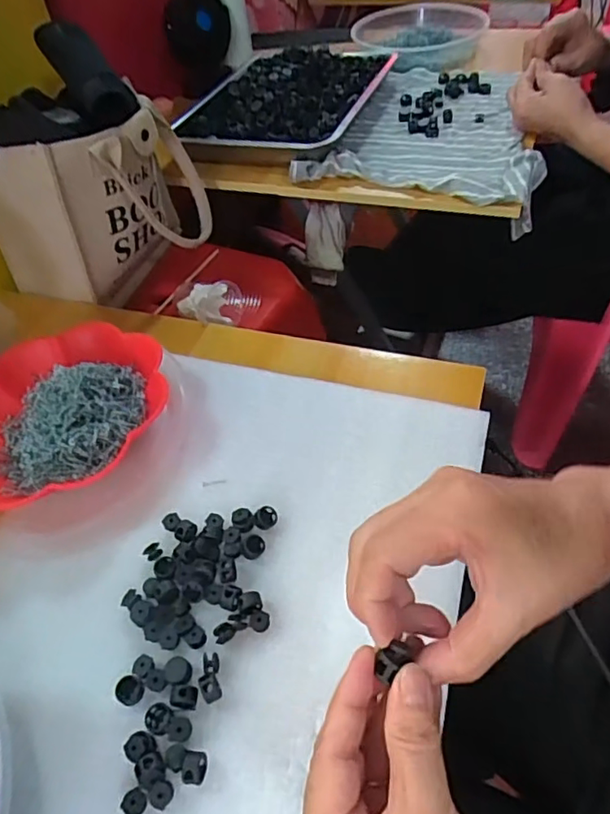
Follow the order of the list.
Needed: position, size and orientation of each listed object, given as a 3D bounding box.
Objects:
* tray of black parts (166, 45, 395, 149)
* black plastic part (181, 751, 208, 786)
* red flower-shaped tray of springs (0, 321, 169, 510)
[{"bbox_3d":[-0.030,-0.479,0.833,0.267,0.054,0.334,16,53,19],"label":"tray of black parts"},{"bbox_3d":[-0.070,0.229,0.350,0.014,0.012,0.018,0,49,6],"label":"black plastic part"},{"bbox_3d":[-0.237,0.001,0.522,0.187,0.048,0.204,22,55,23],"label":"red flower-shaped tray of springs"}]

